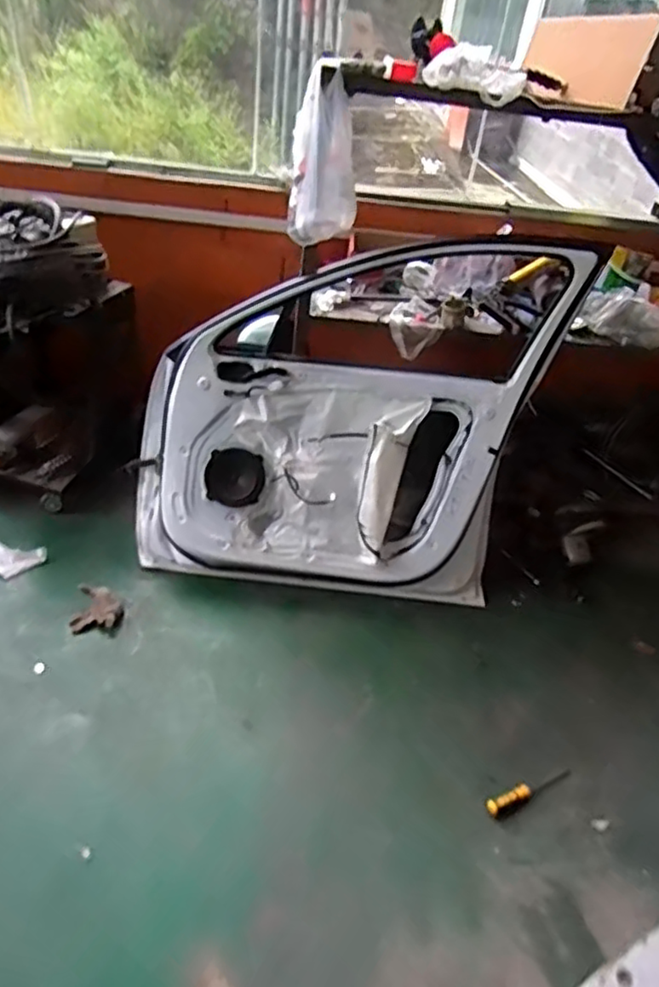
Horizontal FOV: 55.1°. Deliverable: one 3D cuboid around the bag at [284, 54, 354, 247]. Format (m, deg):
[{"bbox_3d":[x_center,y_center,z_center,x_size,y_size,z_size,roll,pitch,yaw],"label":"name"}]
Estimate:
[{"bbox_3d":[-0.010,-0.811,1.541,0.161,0.348,0.151,3,38,-6],"label":"bag"}]

